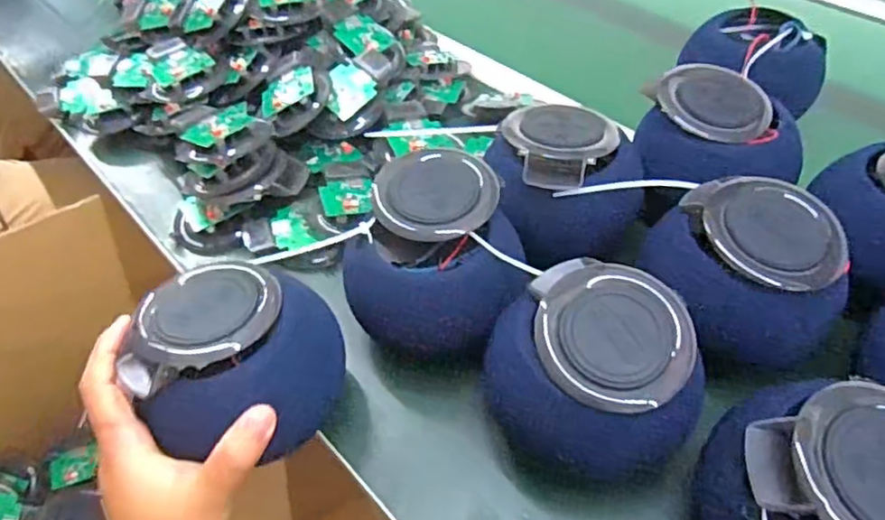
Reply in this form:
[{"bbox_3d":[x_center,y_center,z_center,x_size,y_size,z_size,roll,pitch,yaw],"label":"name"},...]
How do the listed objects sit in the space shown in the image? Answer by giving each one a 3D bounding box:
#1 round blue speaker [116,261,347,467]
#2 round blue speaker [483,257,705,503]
[{"bbox_3d":[-0.132,0.066,0.416,0.125,0.089,0.107,-17,49,-11],"label":"round blue speaker"},{"bbox_3d":[0.101,0.081,0.408,0.123,0.115,0.142,-28,53,-20],"label":"round blue speaker"}]

